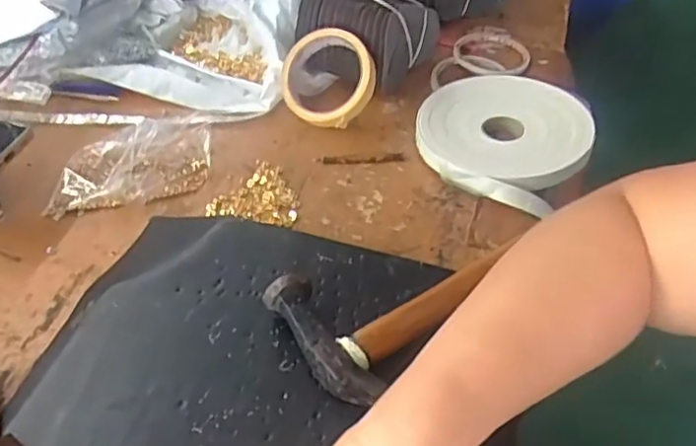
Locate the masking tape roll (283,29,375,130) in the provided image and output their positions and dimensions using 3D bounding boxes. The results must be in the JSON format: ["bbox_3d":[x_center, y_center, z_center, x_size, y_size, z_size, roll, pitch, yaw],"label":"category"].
[{"bbox_3d":[-0.019,-0.143,0.627,0.096,0.036,0.096,-1,87,17],"label":"masking tape roll"}]

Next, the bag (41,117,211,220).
[{"bbox_3d":[-0.198,-0.064,0.576,0.139,0.027,0.106,-9,47,-11],"label":"bag"}]

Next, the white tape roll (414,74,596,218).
[{"bbox_3d":[0.148,-0.089,0.604,0.154,0.041,0.178,17,48,14],"label":"white tape roll"}]

